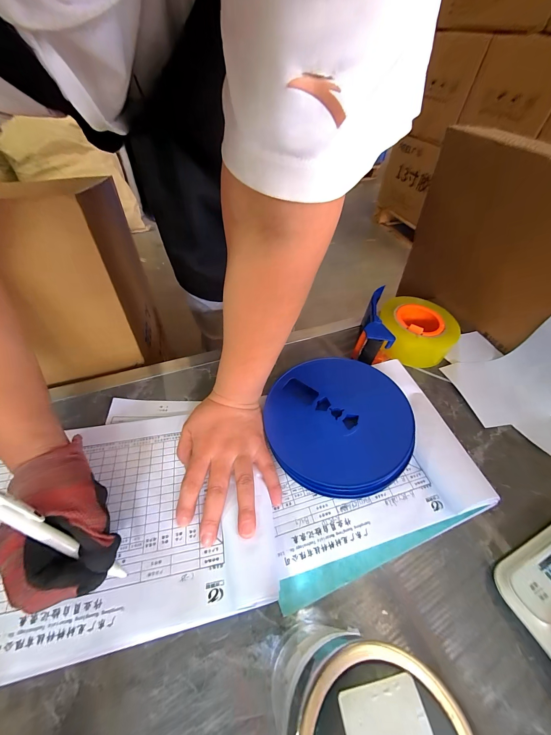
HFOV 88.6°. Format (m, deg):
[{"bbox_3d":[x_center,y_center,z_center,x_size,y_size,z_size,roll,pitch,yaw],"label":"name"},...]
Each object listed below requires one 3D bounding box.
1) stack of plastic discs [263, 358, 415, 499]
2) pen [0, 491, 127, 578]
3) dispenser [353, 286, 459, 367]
[{"bbox_3d":[0.073,0.064,0.348,0.168,0.041,0.165,9,50,4],"label":"stack of plastic discs"},{"bbox_3d":[-0.168,0.130,0.215,0.010,0.134,0.014,-14,33,44],"label":"pen"},{"bbox_3d":[0.205,-0.053,0.445,0.142,0.061,0.149,22,52,14],"label":"dispenser"}]

